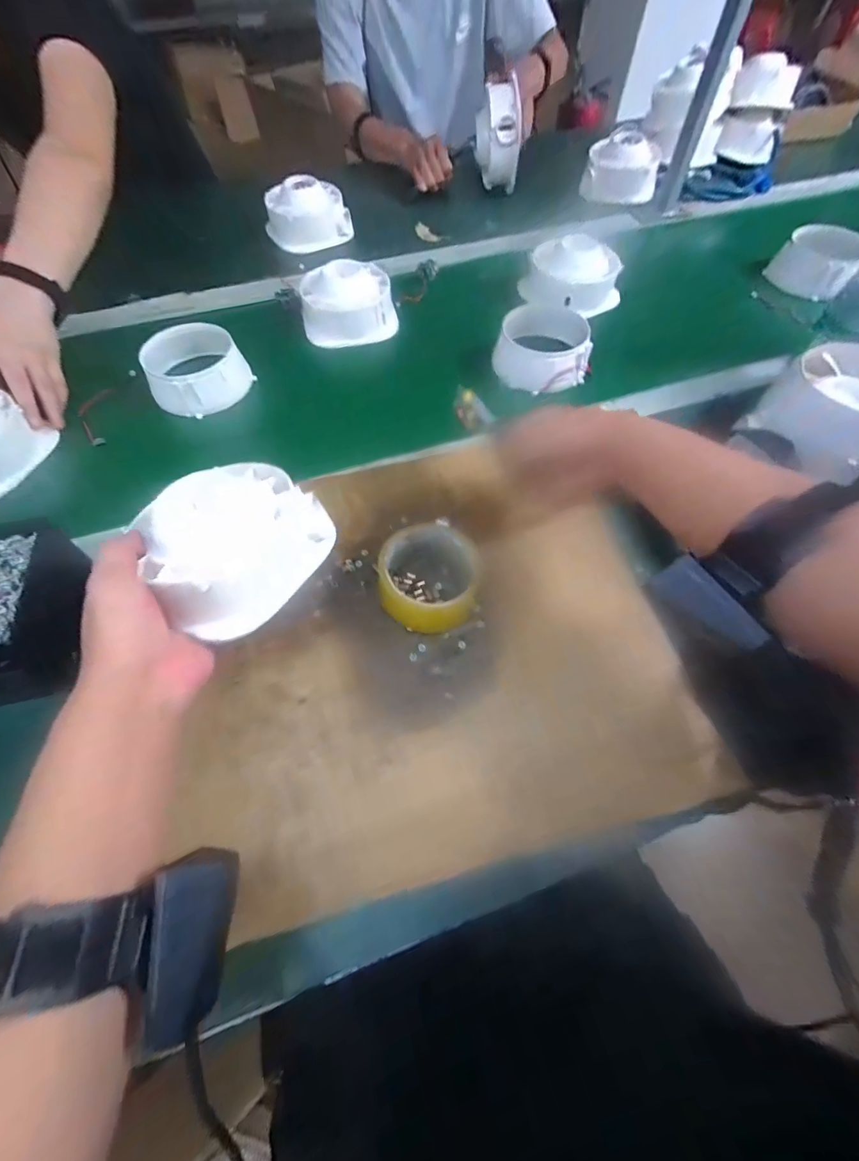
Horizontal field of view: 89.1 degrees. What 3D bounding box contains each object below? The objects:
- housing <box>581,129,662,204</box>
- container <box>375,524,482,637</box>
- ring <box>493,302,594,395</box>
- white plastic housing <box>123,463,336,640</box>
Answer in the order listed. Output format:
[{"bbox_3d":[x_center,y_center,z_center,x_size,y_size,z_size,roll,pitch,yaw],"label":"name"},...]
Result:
[{"bbox_3d":[0.361,-0.773,0.819,0.133,0.072,0.092,12,62,8],"label":"housing"},{"bbox_3d":[0.000,-0.002,0.400,0.086,0.051,0.092,-1,61,1],"label":"container"},{"bbox_3d":[0.145,-0.307,0.570,0.121,0.050,0.125,-12,61,-6],"label":"ring"},{"bbox_3d":[-0.145,-0.033,0.317,0.118,0.042,0.125,34,66,18],"label":"white plastic housing"}]

